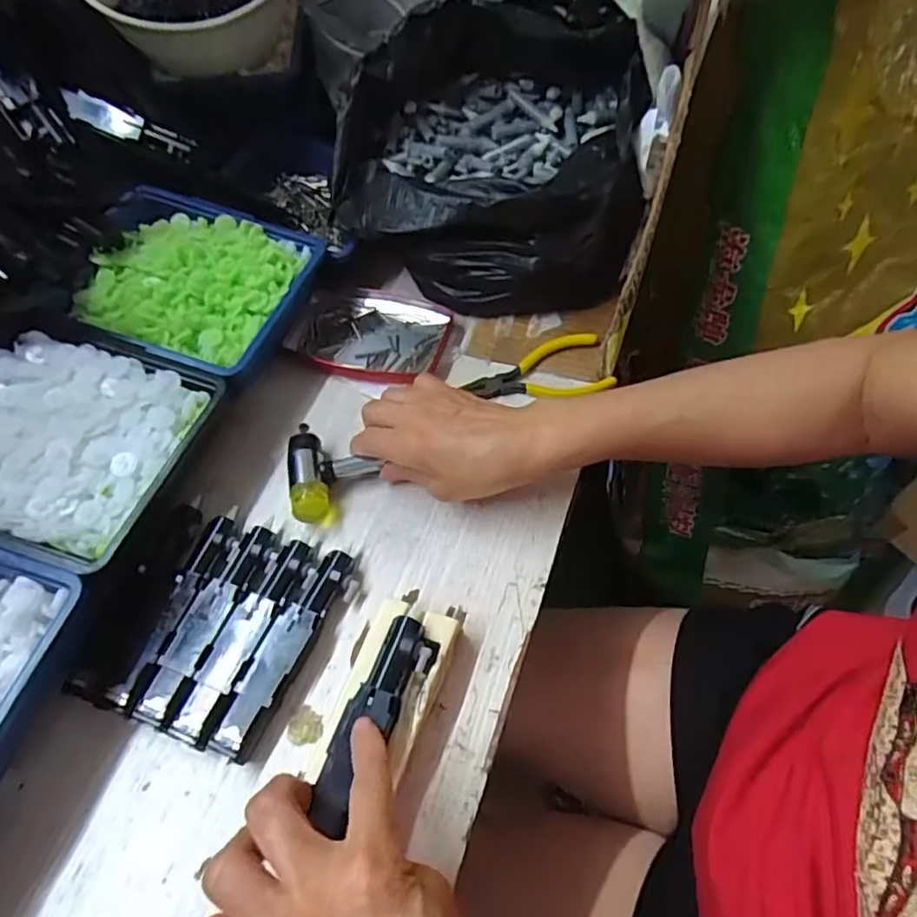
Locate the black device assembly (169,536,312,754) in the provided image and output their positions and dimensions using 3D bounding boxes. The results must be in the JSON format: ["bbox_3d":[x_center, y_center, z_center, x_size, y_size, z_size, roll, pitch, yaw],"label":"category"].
[{"bbox_3d":[-0.116,0.100,0.345,0.026,0.019,0.118,16,59,13],"label":"black device assembly"}]

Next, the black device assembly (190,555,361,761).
[{"bbox_3d":[-0.095,0.107,0.340,0.026,0.021,0.119,22,60,17],"label":"black device assembly"}]

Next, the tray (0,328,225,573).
[{"bbox_3d":[-0.244,-0.007,0.383,0.155,0.056,0.141,15,59,13],"label":"tray"}]

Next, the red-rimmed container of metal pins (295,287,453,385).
[{"bbox_3d":[-0.071,-0.095,0.474,0.117,0.016,0.085,12,58,11],"label":"red-rimmed container of metal pins"}]

